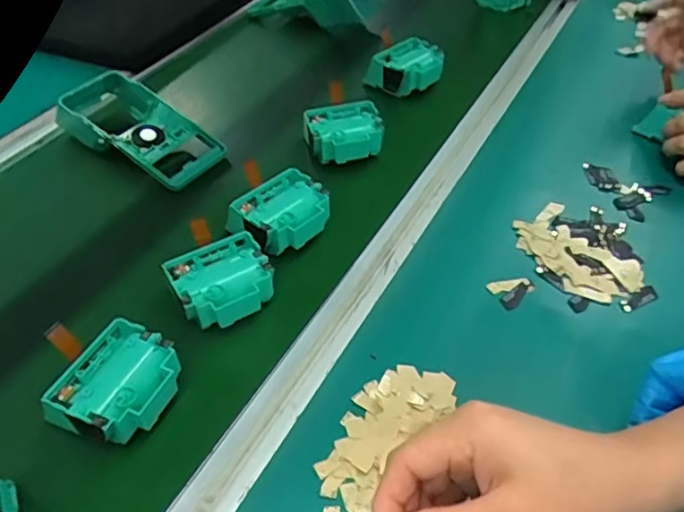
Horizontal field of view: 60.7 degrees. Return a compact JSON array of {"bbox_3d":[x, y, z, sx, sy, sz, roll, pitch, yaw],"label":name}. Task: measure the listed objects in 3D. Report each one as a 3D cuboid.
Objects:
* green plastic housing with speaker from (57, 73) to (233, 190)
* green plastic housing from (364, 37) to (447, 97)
[{"bbox_3d":[-0.225,-0.141,0.635,0.202,0.049,0.091,26,51,25],"label":"green plastic housing with speaker"},{"bbox_3d":[0.081,-0.229,0.716,0.081,0.037,0.071,-23,49,-20],"label":"green plastic housing"}]

